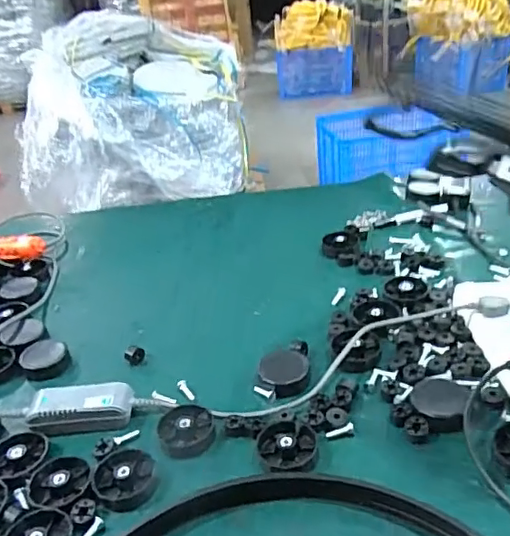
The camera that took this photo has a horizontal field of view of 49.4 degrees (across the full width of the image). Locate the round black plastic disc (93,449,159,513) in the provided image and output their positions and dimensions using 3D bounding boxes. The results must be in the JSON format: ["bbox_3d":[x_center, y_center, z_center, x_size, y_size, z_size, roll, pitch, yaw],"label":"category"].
[{"bbox_3d":[-0.141,0.227,0.605,0.064,0.017,0.073,-14,34,-9],"label":"round black plastic disc"}]

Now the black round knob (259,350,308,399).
[{"bbox_3d":[0.037,0.135,0.719,0.060,0.022,0.060,-5,34,3],"label":"black round knob"}]

